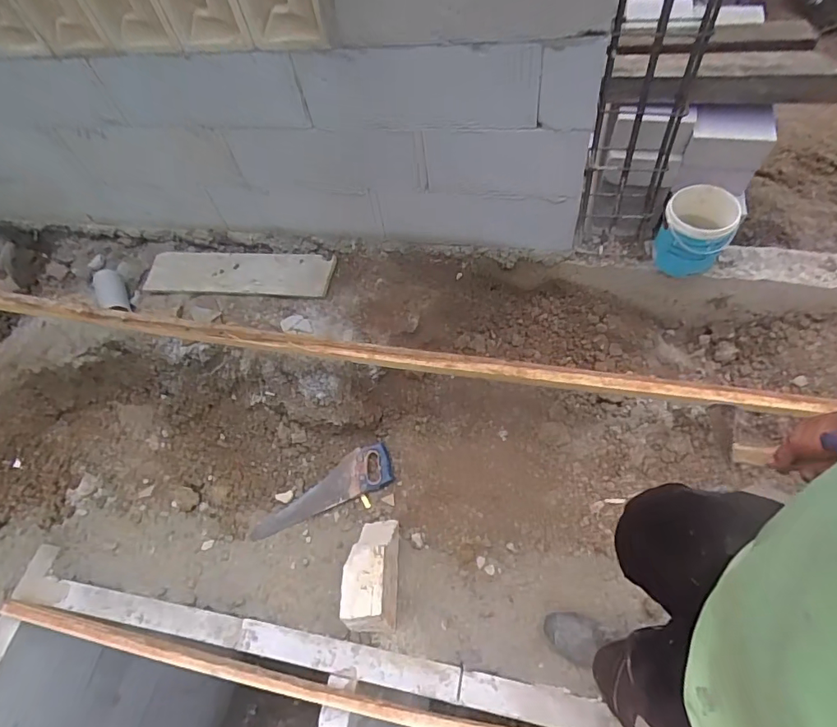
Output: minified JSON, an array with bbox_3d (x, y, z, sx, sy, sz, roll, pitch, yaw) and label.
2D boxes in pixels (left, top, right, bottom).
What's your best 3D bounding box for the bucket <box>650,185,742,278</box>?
[{"bbox_3d":[0.807,-0.388,1.403,0.186,0.167,0.229,27,65,23],"label":"bucket"}]

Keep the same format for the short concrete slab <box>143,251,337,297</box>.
[{"bbox_3d":[-0.597,-0.313,1.627,0.622,0.036,0.163,3,58,5],"label":"short concrete slab"}]

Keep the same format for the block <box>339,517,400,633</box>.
[{"bbox_3d":[-0.113,0.524,1.220,0.107,0.196,0.273,-3,57,6],"label":"block"}]

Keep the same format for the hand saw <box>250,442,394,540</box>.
[{"bbox_3d":[-0.287,0.394,1.436,0.452,0.029,0.124,-30,61,-1],"label":"hand saw"}]

